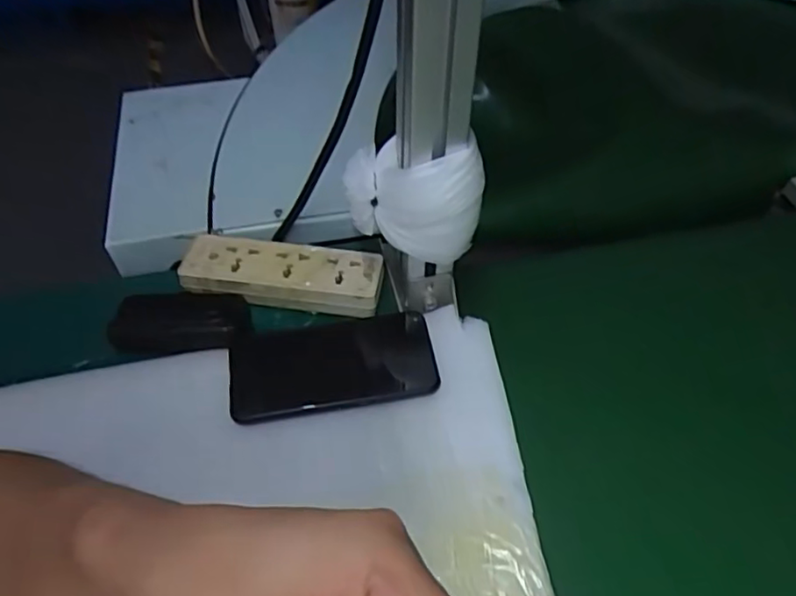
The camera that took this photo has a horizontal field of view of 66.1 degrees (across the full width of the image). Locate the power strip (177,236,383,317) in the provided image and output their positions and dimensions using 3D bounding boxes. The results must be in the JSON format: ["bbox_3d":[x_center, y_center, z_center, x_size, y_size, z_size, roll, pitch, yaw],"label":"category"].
[{"bbox_3d":[-0.101,-0.021,0.532,0.174,0.027,0.054,7,50,4],"label":"power strip"}]

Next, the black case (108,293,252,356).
[{"bbox_3d":[-0.180,0.018,0.502,0.110,0.022,0.053,-4,50,-5],"label":"black case"}]

